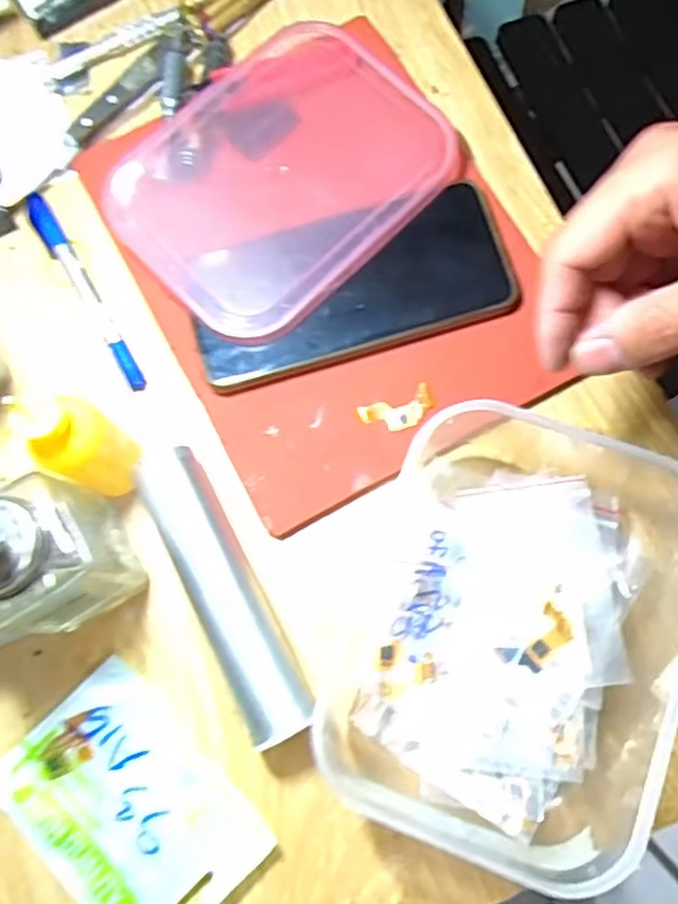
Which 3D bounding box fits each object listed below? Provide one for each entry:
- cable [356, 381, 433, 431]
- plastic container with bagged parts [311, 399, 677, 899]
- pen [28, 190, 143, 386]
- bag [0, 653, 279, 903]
[{"bbox_3d":[0.030,-0.021,0.360,0.039,0.004,0.020,-22,76,-2],"label":"cable"},{"bbox_3d":[0.087,0.073,0.308,0.154,0.065,0.192,20,80,6],"label":"plastic container with bagged parts"},{"bbox_3d":[-0.141,-0.091,0.387,0.012,0.006,0.131,-32,77,-4],"label":"pen"},{"bbox_3d":[-0.097,0.166,0.325,0.081,0.009,0.115,-44,78,-7],"label":"bag"}]

